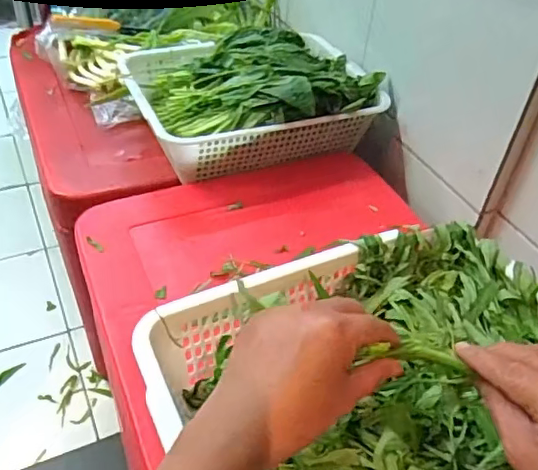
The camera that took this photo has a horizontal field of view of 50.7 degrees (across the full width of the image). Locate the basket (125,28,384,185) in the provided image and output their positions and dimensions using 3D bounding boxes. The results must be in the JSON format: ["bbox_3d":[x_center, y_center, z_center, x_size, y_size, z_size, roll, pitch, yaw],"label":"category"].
[{"bbox_3d":[-0.032,-0.254,1.000,0.405,0.139,0.339,-14,46,-20],"label":"basket"}]

